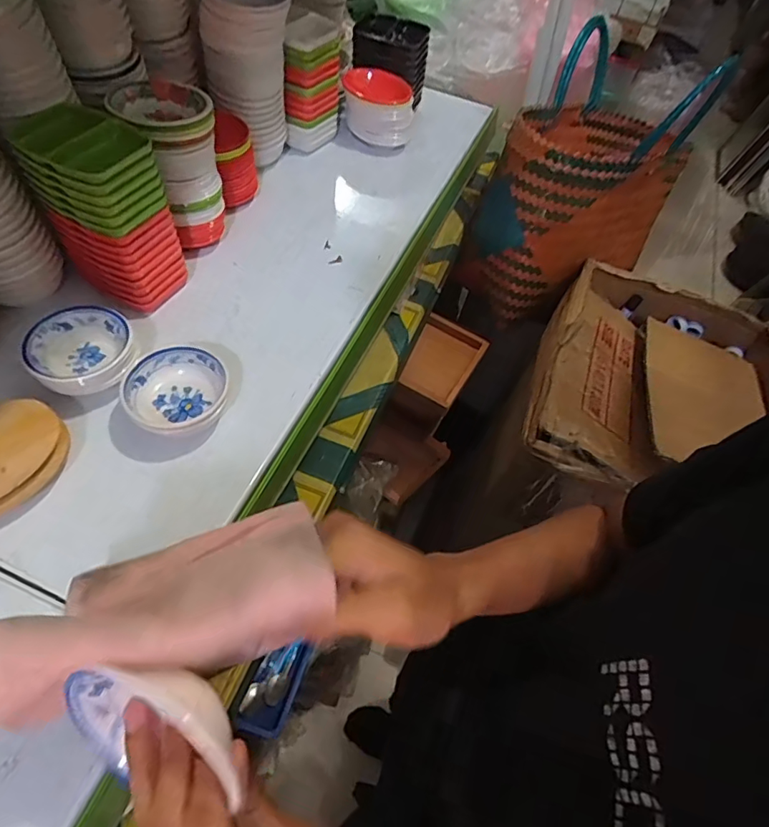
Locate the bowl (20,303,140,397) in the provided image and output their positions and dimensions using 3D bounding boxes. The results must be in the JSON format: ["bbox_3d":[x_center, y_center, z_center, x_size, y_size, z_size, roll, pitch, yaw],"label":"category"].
[{"bbox_3d":[-0.273,-0.055,0.474,0.082,0.046,0.076,3,57,-5],"label":"bowl"}]

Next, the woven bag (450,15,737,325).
[{"bbox_3d":[0.332,-0.384,0.824,0.231,0.301,0.377,30,58,12],"label":"woven bag"}]

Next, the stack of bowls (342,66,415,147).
[{"bbox_3d":[-0.008,-0.421,0.718,0.094,0.076,0.080,2,57,-6],"label":"stack of bowls"}]

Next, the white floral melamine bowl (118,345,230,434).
[{"bbox_3d":[-0.188,-0.021,0.464,0.086,0.040,0.073,-34,67,-25],"label":"white floral melamine bowl"}]

